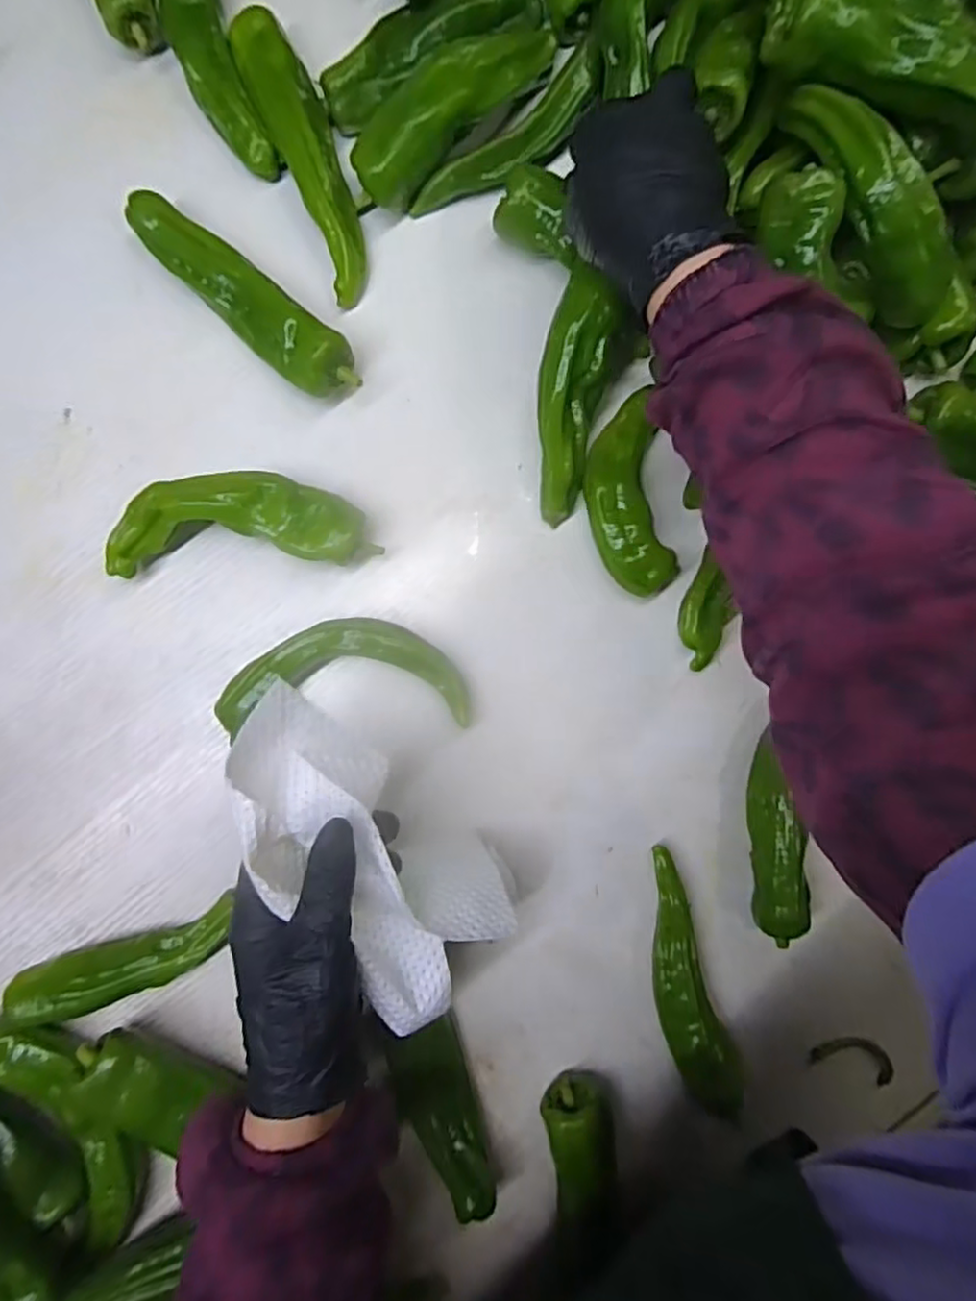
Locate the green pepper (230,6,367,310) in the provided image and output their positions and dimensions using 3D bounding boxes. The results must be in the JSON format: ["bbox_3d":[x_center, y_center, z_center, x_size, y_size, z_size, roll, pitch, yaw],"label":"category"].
[{"bbox_3d":[-0.107,-0.294,0.389,0.038,0.036,0.161,-21,91,-3],"label":"green pepper"}]

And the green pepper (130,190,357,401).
[{"bbox_3d":[-0.143,-0.206,0.385,0.157,0.042,0.036,40,88,-2],"label":"green pepper"}]

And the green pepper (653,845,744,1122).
[{"bbox_3d":[0.120,0.209,0.401,0.036,0.026,0.165,-18,91,-3],"label":"green pepper"}]

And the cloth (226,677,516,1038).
[{"bbox_3d":[-0.060,0.095,0.320,0.078,0.063,0.170,-38,103,-3],"label":"cloth"}]

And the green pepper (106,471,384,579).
[{"bbox_3d":[-0.147,-0.075,0.389,0.152,0.043,0.052,-3,90,-3],"label":"green pepper"}]

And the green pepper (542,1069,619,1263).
[{"bbox_3d":[0.059,0.308,0.396,0.044,0.043,0.098,-7,90,-3],"label":"green pepper"}]

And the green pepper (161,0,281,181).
[{"bbox_3d":[-0.162,-0.346,0.386,0.036,0.031,0.121,-19,91,-3],"label":"green pepper"}]

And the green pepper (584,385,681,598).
[{"bbox_3d":[0.082,-0.090,0.389,0.047,0.029,0.114,-15,91,-3],"label":"green pepper"}]

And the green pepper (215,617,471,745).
[{"bbox_3d":[-0.085,0.014,0.394,0.142,0.033,0.064,-2,90,-3],"label":"green pepper"}]

